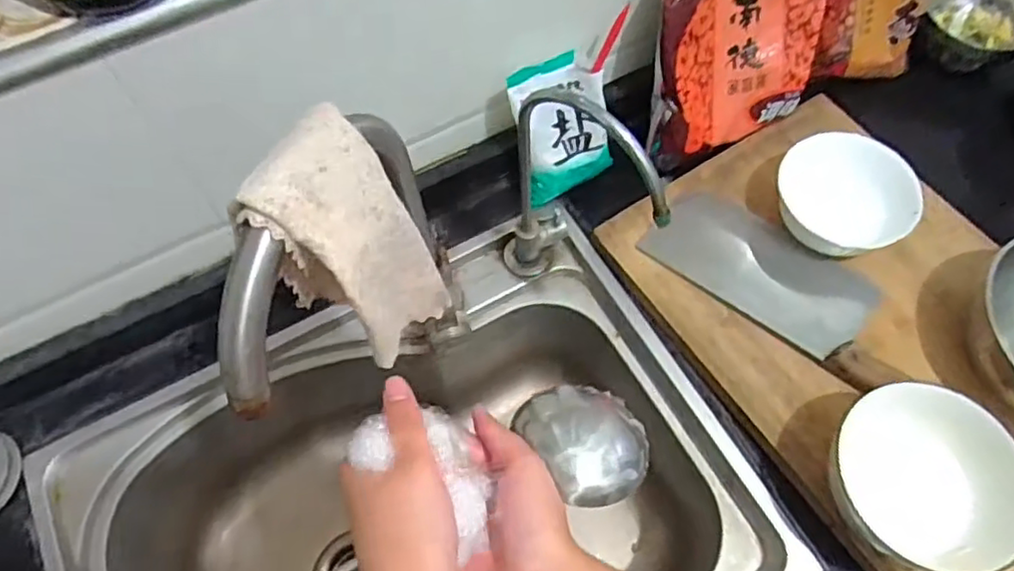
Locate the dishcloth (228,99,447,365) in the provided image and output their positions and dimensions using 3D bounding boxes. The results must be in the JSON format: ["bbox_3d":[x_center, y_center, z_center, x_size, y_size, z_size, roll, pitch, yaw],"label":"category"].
[{"bbox_3d":[-0.085,-0.016,0.371,0.078,0.126,0.087,-40,68,-17],"label":"dishcloth"}]

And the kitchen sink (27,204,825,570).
[{"bbox_3d":[-0.083,0.224,0.636,0.535,0.213,0.385,-25,65,-11],"label":"kitchen sink"}]

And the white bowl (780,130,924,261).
[{"bbox_3d":[0.308,-0.078,0.629,0.107,0.057,0.123,-40,68,-17],"label":"white bowl"}]

